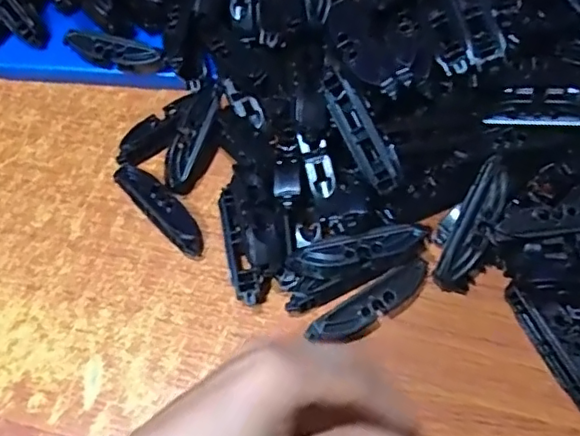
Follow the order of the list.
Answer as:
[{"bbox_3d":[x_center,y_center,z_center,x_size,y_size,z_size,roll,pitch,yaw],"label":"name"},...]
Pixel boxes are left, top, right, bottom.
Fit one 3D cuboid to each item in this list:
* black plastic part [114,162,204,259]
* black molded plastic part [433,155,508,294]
[{"bbox_3d":[-0.083,-0.007,0.379,0.022,0.017,0.080,-39,67,-17],"label":"black plastic part"},{"bbox_3d":[0.109,0.005,0.349,0.022,0.016,0.081,23,93,14],"label":"black molded plastic part"}]

